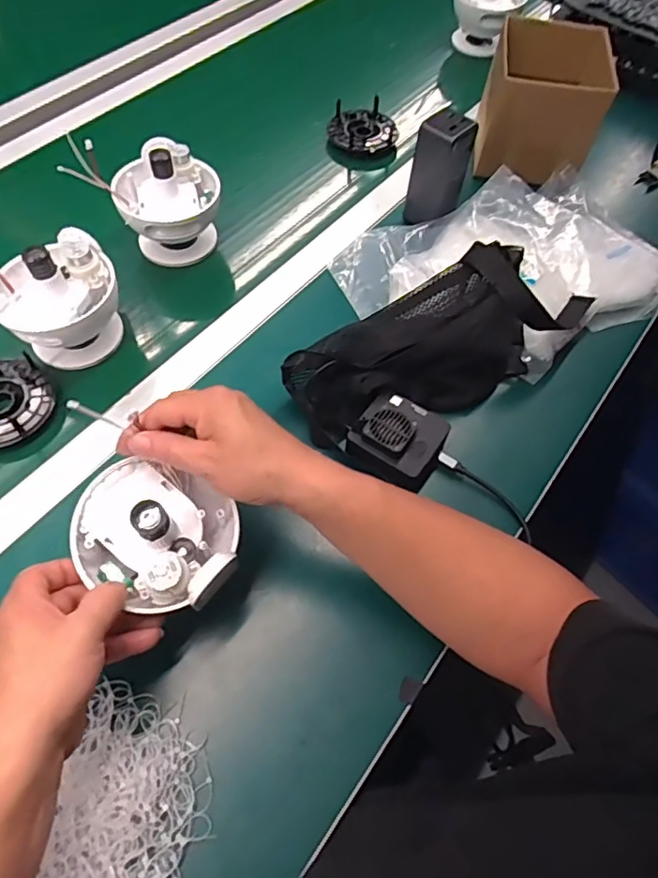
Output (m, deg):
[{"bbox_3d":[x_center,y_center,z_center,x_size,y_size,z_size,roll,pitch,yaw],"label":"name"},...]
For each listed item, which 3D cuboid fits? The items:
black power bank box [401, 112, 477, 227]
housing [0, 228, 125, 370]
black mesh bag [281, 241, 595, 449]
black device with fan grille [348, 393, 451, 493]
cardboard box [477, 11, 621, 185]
[{"bbox_3d":[0.128,-0.309,0.648,0.052,0.116,0.047,41,67,18],"label":"black power bank box"},{"bbox_3d":[-0.283,-0.139,0.566,0.133,0.120,0.118,-35,69,-20],"label":"housing"},{"bbox_3d":[0.118,-0.106,0.560,0.321,0.093,0.120,-31,67,-19],"label":"black mesh bag"},{"bbox_3d":[0.067,-0.002,0.532,0.082,0.042,0.075,31,64,13],"label":"black device with fan grille"},{"bbox_3d":[0.266,-0.420,0.713,0.134,0.129,0.154,11,61,3],"label":"cardboard box"}]

